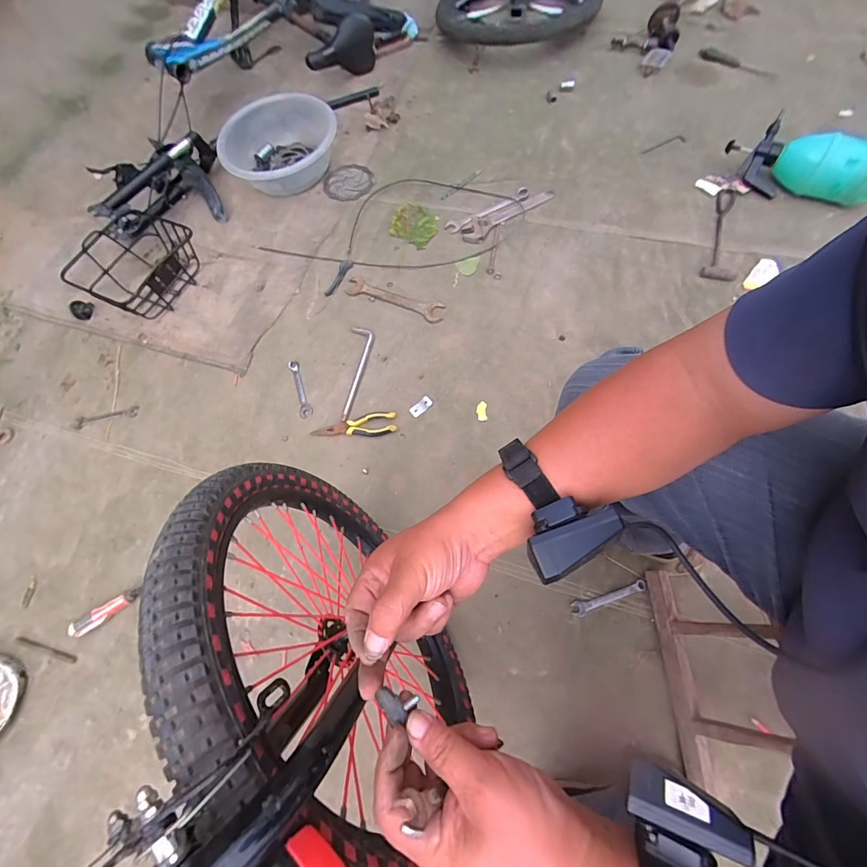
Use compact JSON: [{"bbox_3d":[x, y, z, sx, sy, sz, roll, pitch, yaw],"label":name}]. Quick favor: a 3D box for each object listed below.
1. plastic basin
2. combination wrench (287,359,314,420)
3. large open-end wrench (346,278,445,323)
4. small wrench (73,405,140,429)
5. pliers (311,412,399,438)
[{"bbox_3d":[-0.463,-0.846,1.173,0.313,0.155,0.313,-2,69,5],"label":"plastic basin"},{"bbox_3d":[-0.316,-0.105,0.924,0.032,0.015,0.140,-20,76,3],"label":"combination wrench"},{"bbox_3d":[-0.101,-0.343,0.995,0.277,0.013,0.062,22,62,14],"label":"large open-end wrench"},{"bbox_3d":[-0.789,-0.040,0.947,0.149,0.007,0.029,-13,68,-3],"label":"small wrench"},{"bbox_3d":[-0.176,-0.016,0.863,0.186,0.027,0.059,-5,68,1],"label":"pliers"}]

